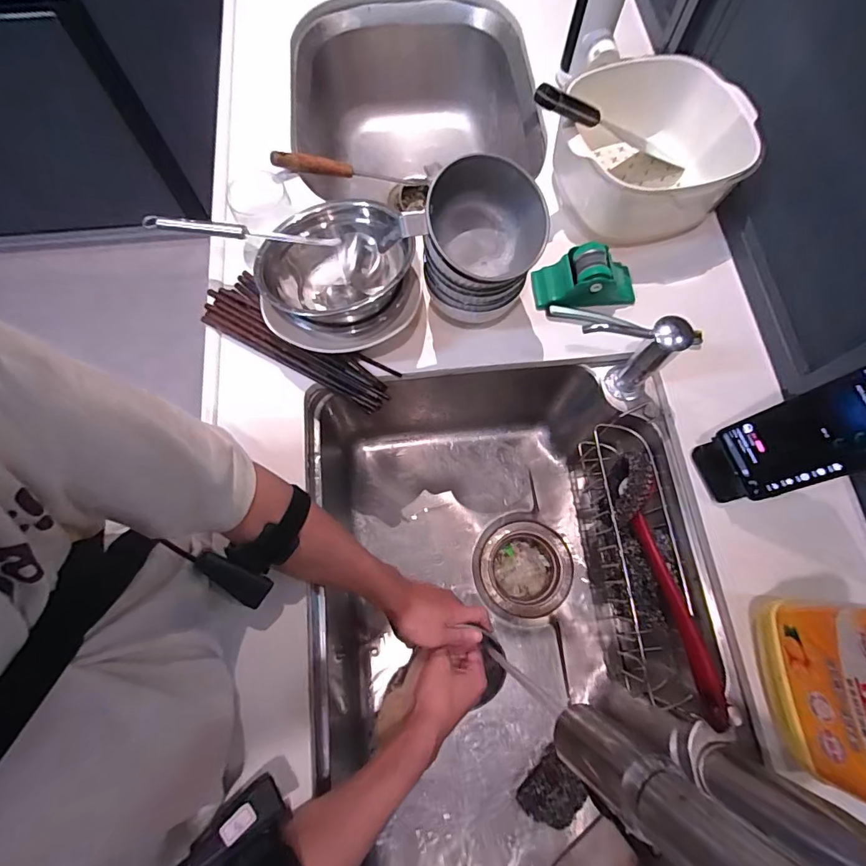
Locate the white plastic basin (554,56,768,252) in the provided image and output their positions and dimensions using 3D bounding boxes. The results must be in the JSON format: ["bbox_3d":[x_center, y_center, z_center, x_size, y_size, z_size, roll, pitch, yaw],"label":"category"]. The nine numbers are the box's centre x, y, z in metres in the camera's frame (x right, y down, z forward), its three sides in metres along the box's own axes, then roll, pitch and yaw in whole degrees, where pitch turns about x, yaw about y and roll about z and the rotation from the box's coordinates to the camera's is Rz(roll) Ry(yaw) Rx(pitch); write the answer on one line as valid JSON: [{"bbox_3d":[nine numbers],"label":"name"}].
[{"bbox_3d":[0.273,-0.346,0.587,0.222,0.106,0.207,0,73,0],"label":"white plastic basin"}]

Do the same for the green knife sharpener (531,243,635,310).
[{"bbox_3d":[0.189,-0.190,0.562,0.121,0.060,0.053,-2,73,-1],"label":"green knife sharpener"}]

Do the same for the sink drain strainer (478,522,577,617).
[{"bbox_3d":[0.143,0.215,0.729,0.133,0.069,0.135,0,73,0],"label":"sink drain strainer"}]

